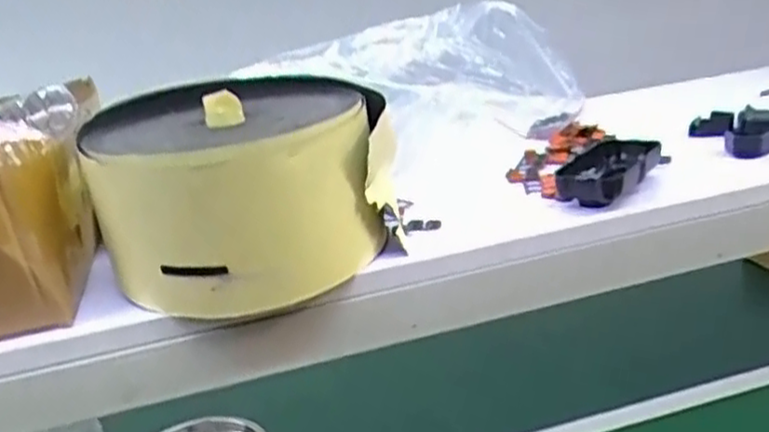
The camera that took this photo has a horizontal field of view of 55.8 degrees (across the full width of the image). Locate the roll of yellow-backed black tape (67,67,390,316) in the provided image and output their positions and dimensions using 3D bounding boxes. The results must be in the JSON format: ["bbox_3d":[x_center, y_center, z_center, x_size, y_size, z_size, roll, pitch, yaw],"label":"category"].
[{"bbox_3d":[-0.091,-0.014,0.486,0.169,0.111,0.166,-7,18,2],"label":"roll of yellow-backed black tape"}]

